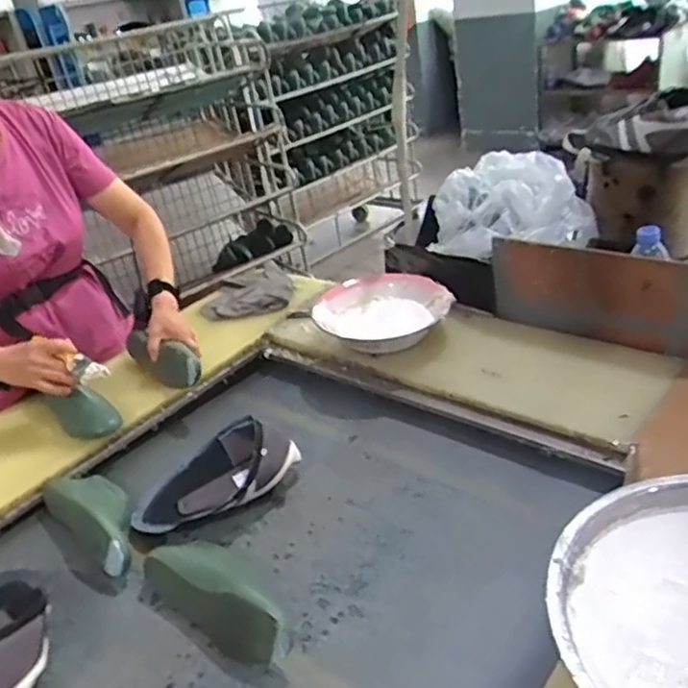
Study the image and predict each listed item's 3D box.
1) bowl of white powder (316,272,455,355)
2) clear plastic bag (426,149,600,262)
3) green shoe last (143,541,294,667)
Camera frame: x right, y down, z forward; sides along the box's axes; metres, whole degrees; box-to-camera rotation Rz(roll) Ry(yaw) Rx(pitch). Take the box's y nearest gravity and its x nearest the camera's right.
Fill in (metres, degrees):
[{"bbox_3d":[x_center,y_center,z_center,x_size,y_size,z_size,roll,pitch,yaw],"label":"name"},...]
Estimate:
[{"bbox_3d":[0.088,-0.045,1.251,0.225,0.105,0.246,-24,34,-28],"label":"bowl of white powder"},{"bbox_3d":[0.349,-0.286,1.348,0.299,0.154,0.297,-30,35,-33],"label":"clear plastic bag"},{"bbox_3d":[-0.146,0.299,0.785,0.251,0.080,0.088,19,39,37],"label":"green shoe last"}]

